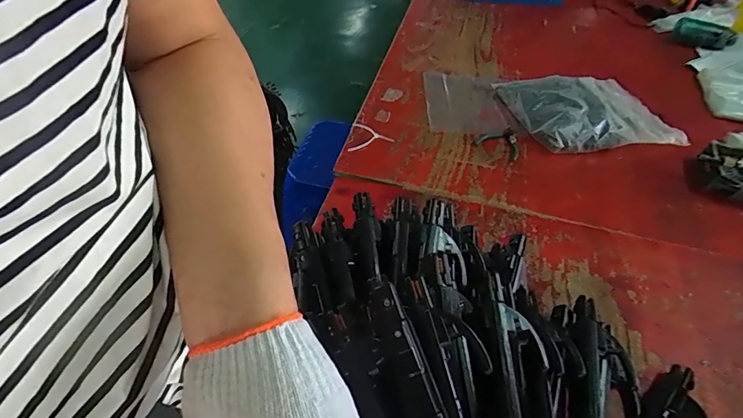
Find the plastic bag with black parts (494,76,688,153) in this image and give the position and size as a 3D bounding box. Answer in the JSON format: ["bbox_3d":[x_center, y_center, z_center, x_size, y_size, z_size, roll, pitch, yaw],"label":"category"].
[{"bbox_3d":[0.534,-0.251,1.051,0.372,0.067,0.285,-6,48,-11],"label":"plastic bag with black parts"}]

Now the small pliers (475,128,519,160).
[{"bbox_3d":[0.304,-0.159,0.974,0.100,0.014,0.114,31,52,23],"label":"small pliers"}]

